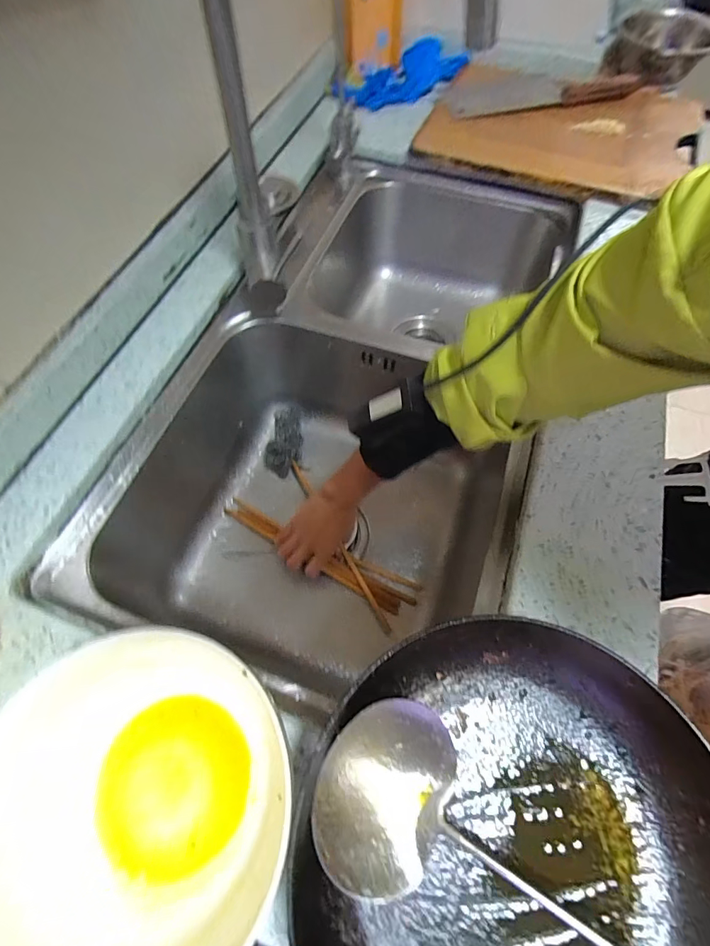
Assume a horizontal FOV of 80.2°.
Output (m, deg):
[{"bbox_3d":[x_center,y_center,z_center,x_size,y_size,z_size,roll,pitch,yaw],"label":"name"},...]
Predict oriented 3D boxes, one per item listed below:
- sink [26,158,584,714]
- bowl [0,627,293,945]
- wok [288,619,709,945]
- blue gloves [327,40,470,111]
[{"bbox_3d":[0.002,-0.102,0.590,0.407,0.224,0.742,17,64,9],"label":"sink"},{"bbox_3d":[-0.124,0.195,0.250,0.168,0.085,0.168,0,61,0],"label":"bowl"},{"bbox_3d":[0.102,0.227,0.251,0.263,0.057,0.252,4,62,2],"label":"wok"},{"bbox_3d":[0.090,-0.691,0.731,0.246,0.055,0.085,-27,66,-13],"label":"blue gloves"}]

